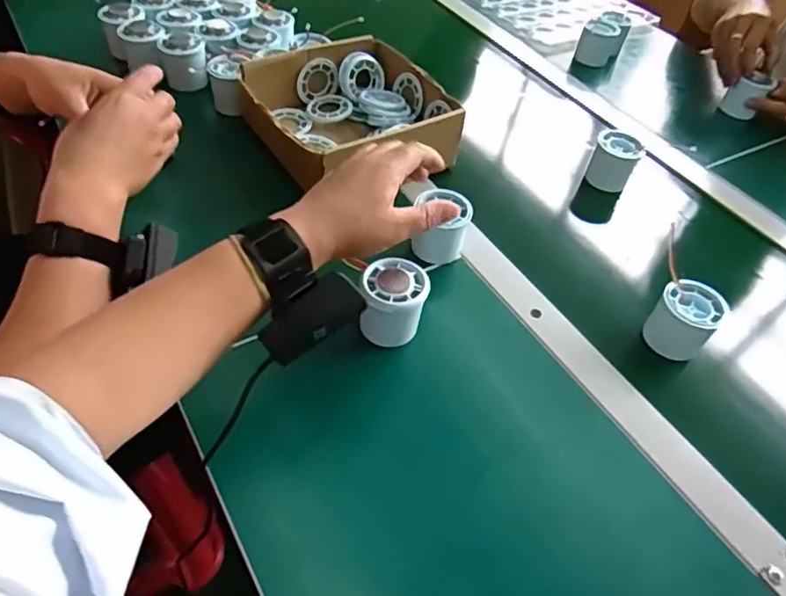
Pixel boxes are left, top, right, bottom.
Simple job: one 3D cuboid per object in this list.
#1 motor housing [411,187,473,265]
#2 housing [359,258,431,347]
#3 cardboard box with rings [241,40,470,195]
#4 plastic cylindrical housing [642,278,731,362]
[{"bbox_3d":[0.048,-0.071,0.571,0.055,0.062,0.047,30,54,18],"label":"motor housing"},{"bbox_3d":[0.000,0.009,0.476,0.055,0.068,0.052,5,50,-1],"label":"housing"},{"bbox_3d":[-0.048,-0.213,0.654,0.197,0.069,0.193,-22,56,-21],"label":"cardboard box with rings"},{"bbox_3d":[0.260,0.019,0.511,0.049,0.051,0.052,2,51,-3],"label":"plastic cylindrical housing"}]

